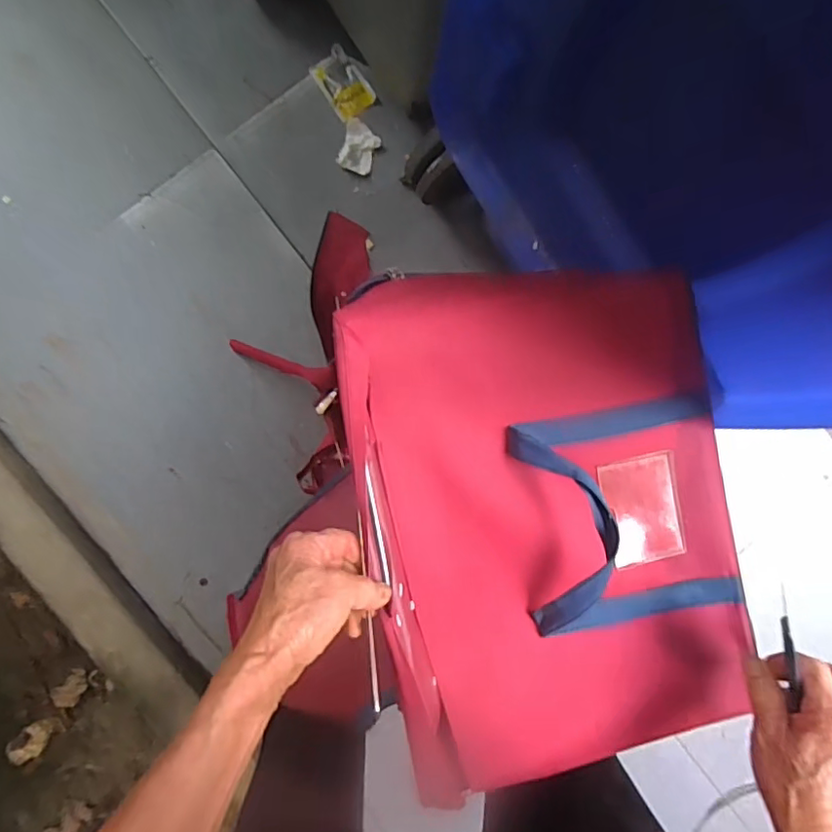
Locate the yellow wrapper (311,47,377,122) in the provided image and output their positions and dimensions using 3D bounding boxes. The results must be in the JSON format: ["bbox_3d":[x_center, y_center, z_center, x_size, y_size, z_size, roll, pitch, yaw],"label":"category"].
[{"bbox_3d":[-0.130,-0.585,1.011,0.071,0.013,0.112,-38,95,-2],"label":"yellow wrapper"}]

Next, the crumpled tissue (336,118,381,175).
[{"bbox_3d":[-0.099,-0.478,1.012,0.062,0.012,0.090,15,91,-5],"label":"crumpled tissue"}]

